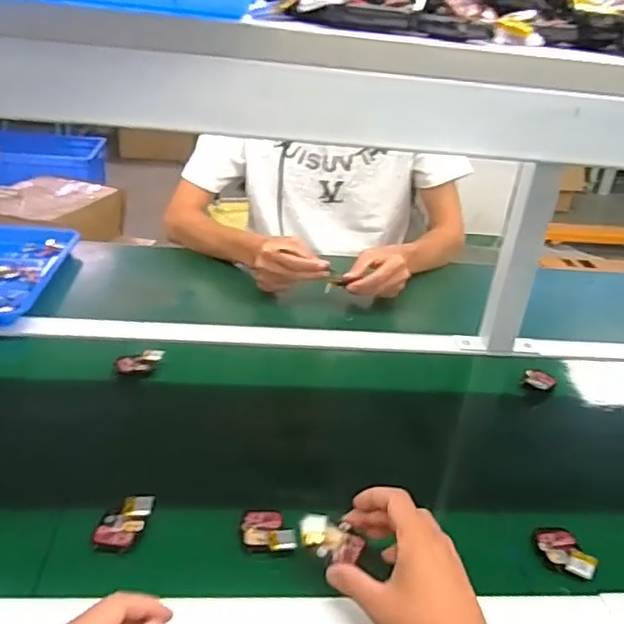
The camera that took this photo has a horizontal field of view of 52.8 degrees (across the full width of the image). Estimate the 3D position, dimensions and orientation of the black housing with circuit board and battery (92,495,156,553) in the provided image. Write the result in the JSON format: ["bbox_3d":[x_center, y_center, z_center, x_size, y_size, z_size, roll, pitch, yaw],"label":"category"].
[{"bbox_3d":[-0.166,0.184,0.552,0.043,0.013,0.056,6,28,-1],"label":"black housing with circuit board and battery"}]

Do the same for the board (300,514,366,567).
[{"bbox_3d":[0.016,0.183,0.505,0.052,0.015,0.032,10,28,6],"label":"board"}]

